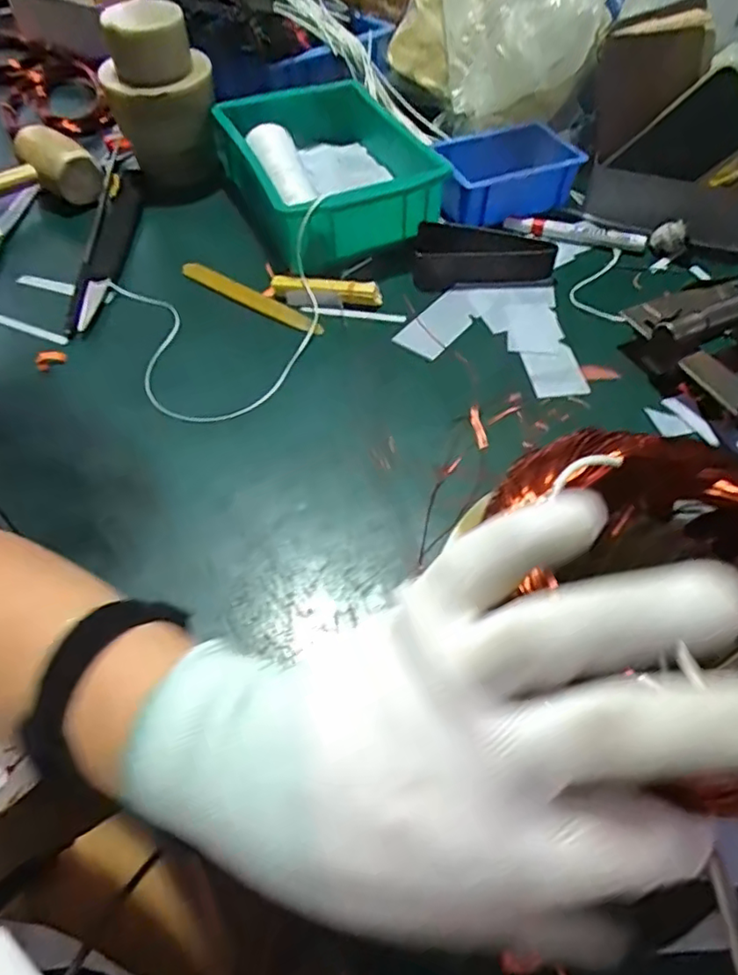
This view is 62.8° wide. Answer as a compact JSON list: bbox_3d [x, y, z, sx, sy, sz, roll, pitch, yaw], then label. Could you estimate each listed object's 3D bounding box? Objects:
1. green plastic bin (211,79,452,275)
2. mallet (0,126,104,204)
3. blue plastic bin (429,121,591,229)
[{"bbox_3d":[-0.036,-0.327,0.626,0.185,0.080,0.222,-21,57,-15],"label":"green plastic bin"},{"bbox_3d":[-0.417,-0.288,0.608,0.282,0.064,0.081,-24,58,-17],"label":"mallet"},{"bbox_3d":[0.135,-0.330,0.643,0.164,0.057,0.096,-20,56,-14],"label":"blue plastic bin"}]

